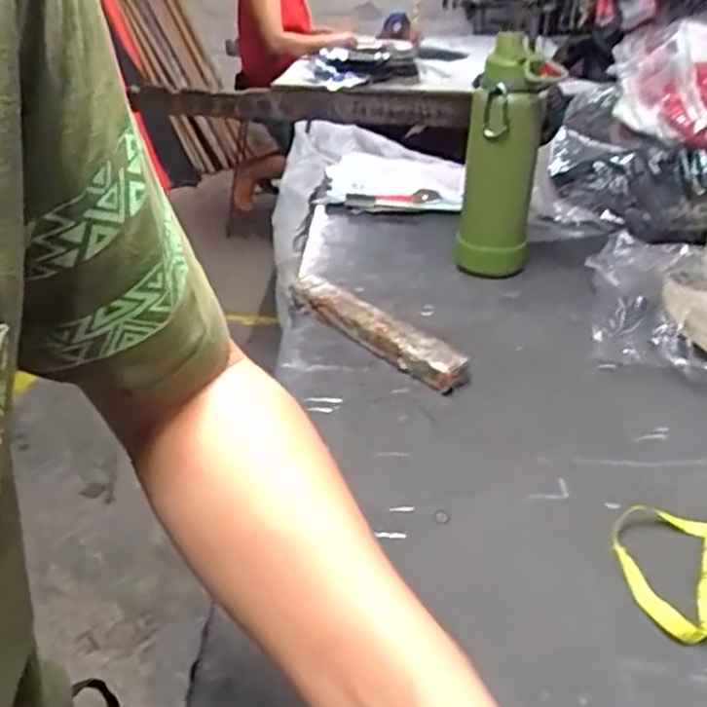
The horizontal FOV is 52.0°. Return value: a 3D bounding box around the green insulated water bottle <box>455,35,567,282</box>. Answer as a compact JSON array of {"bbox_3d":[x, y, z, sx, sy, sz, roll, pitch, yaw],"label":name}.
[{"bbox_3d":[0.198,-0.248,0.955,0.104,0.278,0.089,2,28,2],"label":"green insulated water bottle"}]

